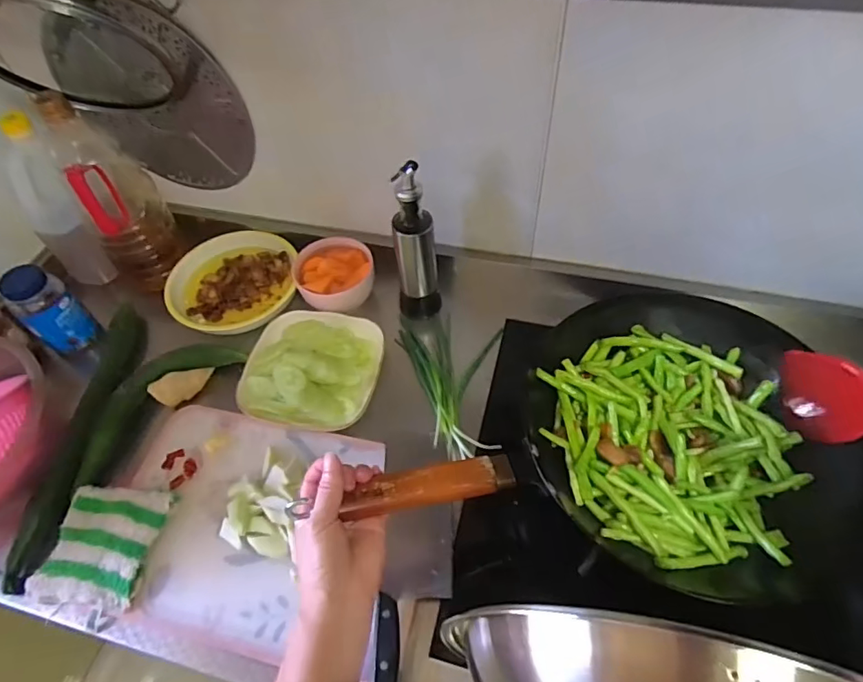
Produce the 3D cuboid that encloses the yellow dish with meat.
[{"bbox_3d":[-0.301,-0.095,0.786,0.189,0.036,0.176,-2,55,3],"label":"yellow dish with meat"}]

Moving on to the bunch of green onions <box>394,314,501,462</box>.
[{"bbox_3d":[0.043,0.051,0.688,0.130,0.027,0.211,-17,56,-8],"label":"bunch of green onions"}]

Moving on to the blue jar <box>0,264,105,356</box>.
[{"bbox_3d":[-0.532,-0.042,0.717,0.077,0.136,0.068,33,63,23],"label":"blue jar"}]

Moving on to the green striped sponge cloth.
[{"bbox_3d":[-0.369,0.223,0.567,0.124,0.028,0.122,6,56,8],"label":"green striped sponge cloth"}]

